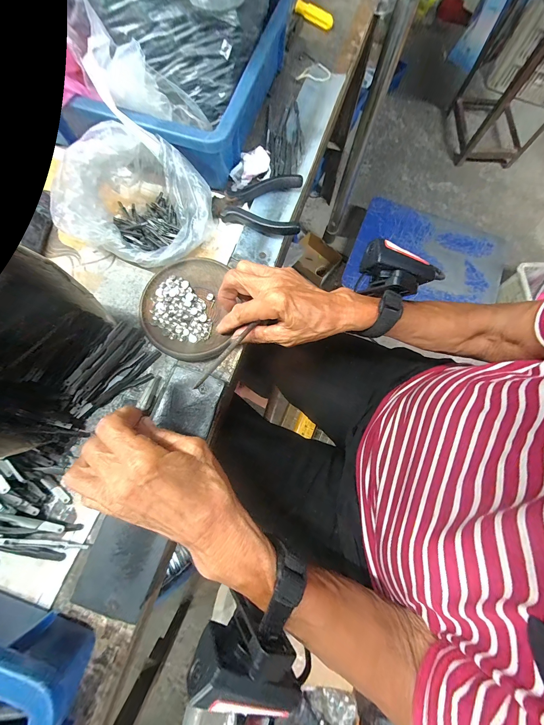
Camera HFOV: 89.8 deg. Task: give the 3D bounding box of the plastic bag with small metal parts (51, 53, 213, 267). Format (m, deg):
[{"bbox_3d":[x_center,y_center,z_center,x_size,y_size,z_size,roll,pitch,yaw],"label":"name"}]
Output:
[{"bbox_3d":[-0.138,-0.177,0.286,0.129,0.091,0.123,13,75,3],"label":"plastic bag with small metal parts"}]

